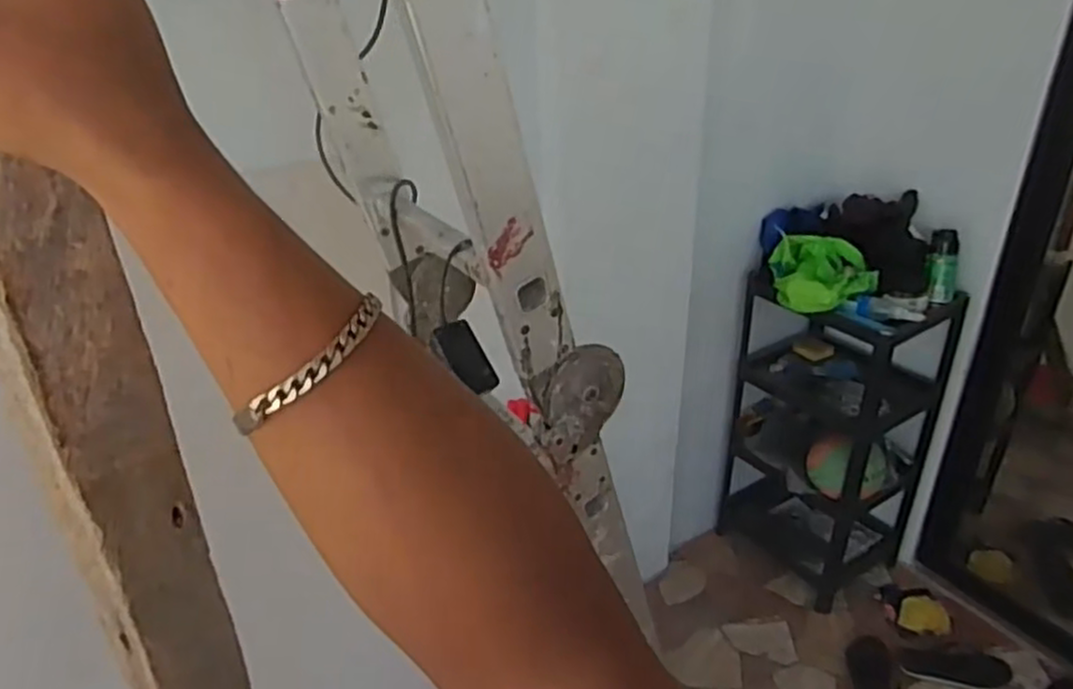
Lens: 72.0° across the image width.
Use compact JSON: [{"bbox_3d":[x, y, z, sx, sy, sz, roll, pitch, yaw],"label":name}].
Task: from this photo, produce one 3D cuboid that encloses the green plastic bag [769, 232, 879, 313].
[{"bbox_3d":[0.657,-0.155,1.701,0.237,0.119,0.196,10,30,20],"label":"green plastic bag"}]

